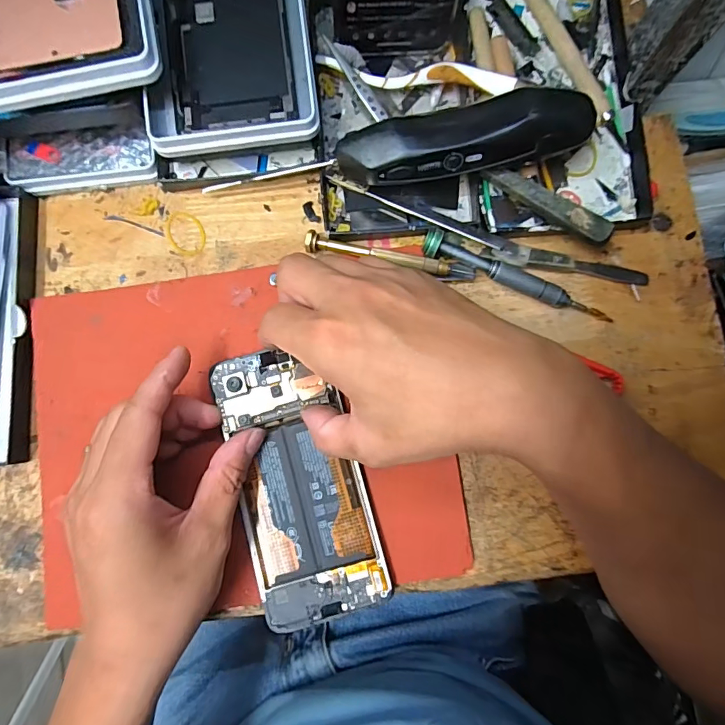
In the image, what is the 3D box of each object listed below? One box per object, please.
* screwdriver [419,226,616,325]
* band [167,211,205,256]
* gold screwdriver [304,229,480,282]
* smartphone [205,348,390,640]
[{"bbox_3d":[0.096,-0.050,0.278,0.126,0.018,0.015,24,85,4],"label":"screwdriver"},{"bbox_3d":[-0.118,-0.086,0.299,0.023,0.004,0.033,-30,84,-2],"label":"band"},{"bbox_3d":[0.017,-0.067,0.281,0.109,0.006,0.012,12,84,3],"label":"gold screwdriver"},{"bbox_3d":[-0.039,0.069,0.263,0.072,0.009,0.155,-18,85,-1],"label":"smartphone"}]

